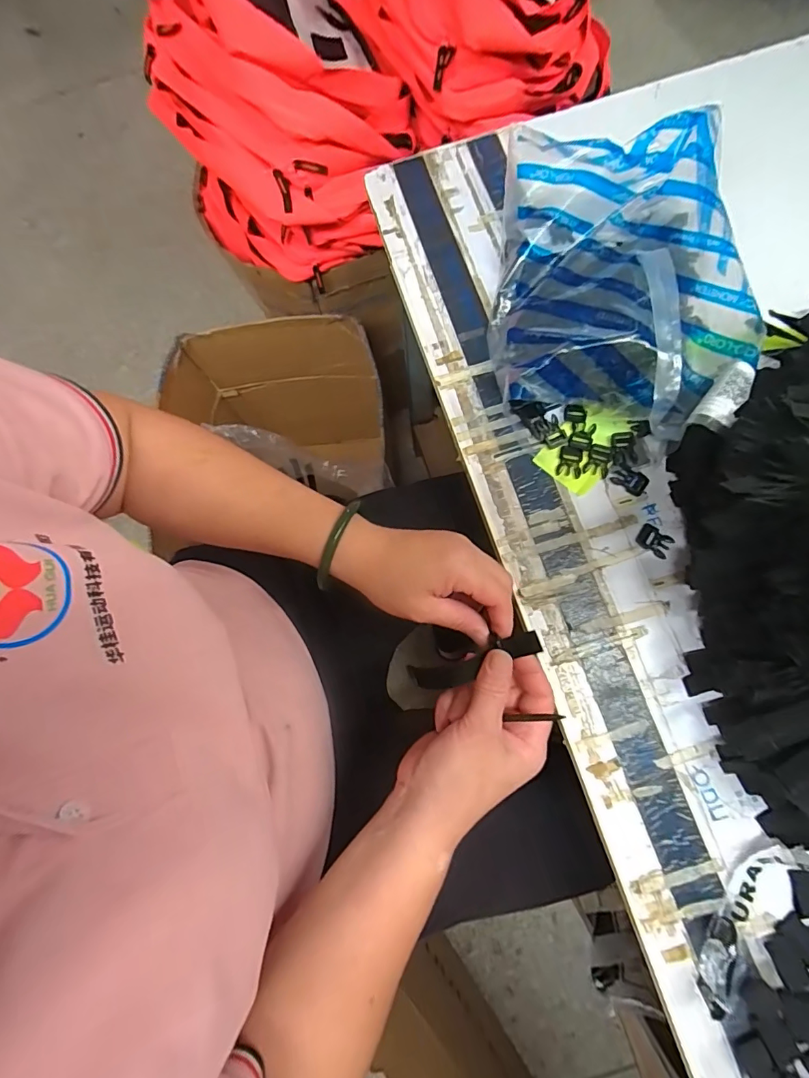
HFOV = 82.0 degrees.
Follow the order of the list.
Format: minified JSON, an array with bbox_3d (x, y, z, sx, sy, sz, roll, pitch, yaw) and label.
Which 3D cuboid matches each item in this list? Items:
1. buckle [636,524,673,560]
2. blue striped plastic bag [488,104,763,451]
[{"bbox_3d":[0.229,0.002,0.425,0.029,0.004,0.022,36,81,11],"label":"buckle"},{"bbox_3d":[0.194,-0.235,0.435,0.211,0.111,0.289,7,76,6],"label":"blue striped plastic bag"}]

